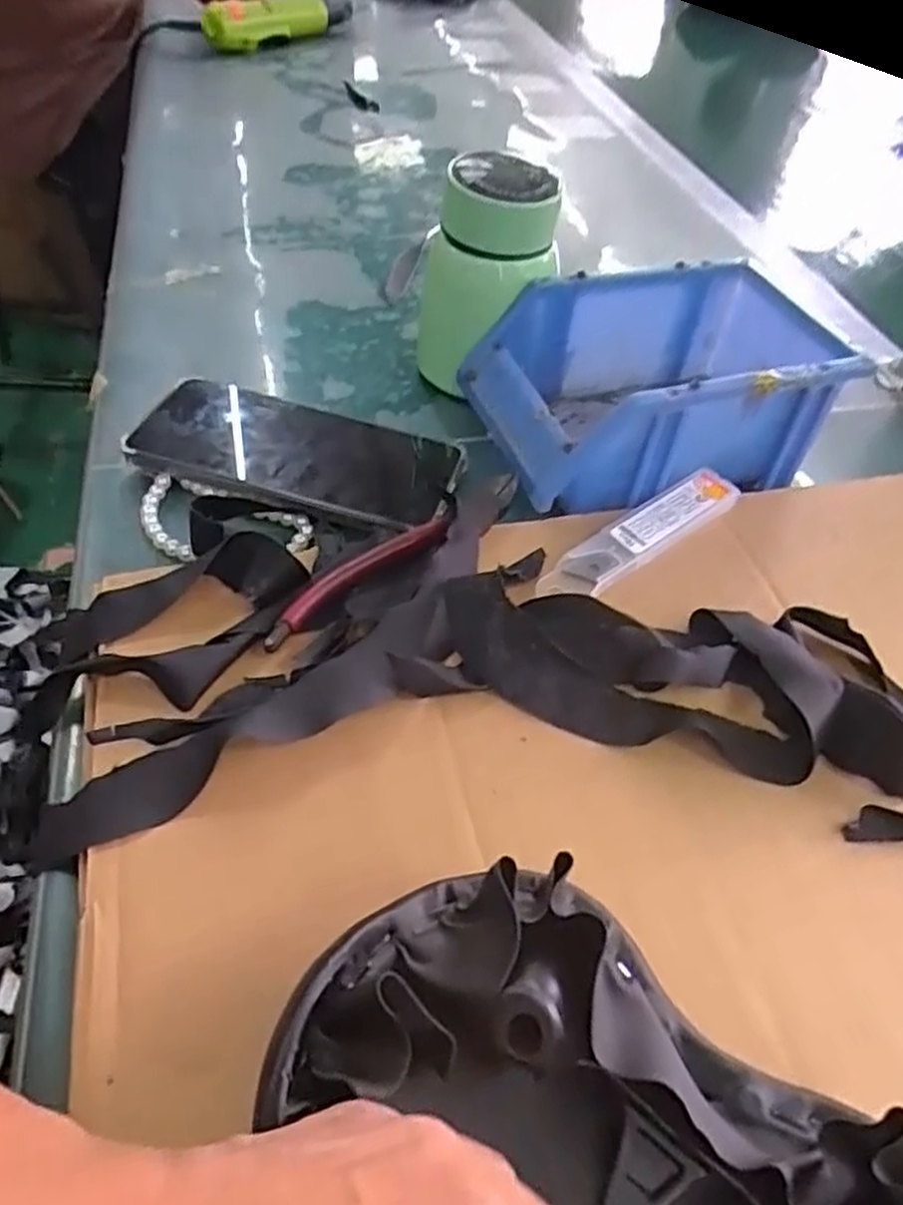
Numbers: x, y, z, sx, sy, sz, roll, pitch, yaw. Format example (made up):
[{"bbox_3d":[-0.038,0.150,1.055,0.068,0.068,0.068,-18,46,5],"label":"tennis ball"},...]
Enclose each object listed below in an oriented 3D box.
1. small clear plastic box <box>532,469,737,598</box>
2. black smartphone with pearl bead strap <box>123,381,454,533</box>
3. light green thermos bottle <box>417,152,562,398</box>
[{"bbox_3d":[0.093,-0.034,0.380,0.122,0.013,0.025,-31,58,-28],"label":"small clear plastic box"},{"bbox_3d":[-0.079,-0.077,0.403,0.160,0.009,0.080,13,46,5],"label":"black smartphone with pearl bead strap"},{"bbox_3d":[0.021,-0.180,0.447,0.068,0.119,0.064,2,49,-2],"label":"light green thermos bottle"}]

